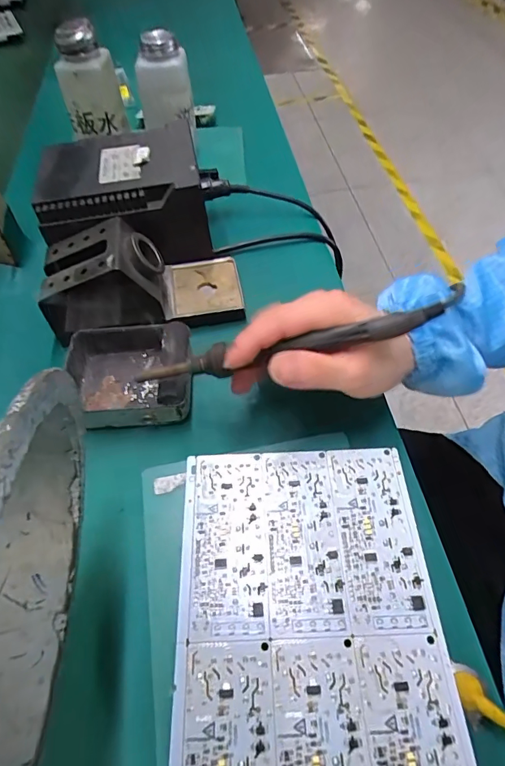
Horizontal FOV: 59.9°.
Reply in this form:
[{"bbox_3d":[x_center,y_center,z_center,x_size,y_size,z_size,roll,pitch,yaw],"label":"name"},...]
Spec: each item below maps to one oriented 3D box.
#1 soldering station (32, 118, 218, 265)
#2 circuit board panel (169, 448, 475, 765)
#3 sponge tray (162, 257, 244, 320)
[{"bbox_3d":[-0.113,-0.169,0.410,0.145,0.083,0.115,-11,55,-6],"label":"soldering station"},{"bbox_3d":[0.029,0.130,0.225,0.134,0.004,0.203,-2,54,0],"label":"circuit board panel"},{"bbox_3d":[-0.045,-0.084,0.397,0.067,0.022,0.067,-10,55,-5],"label":"sponge tray"}]

